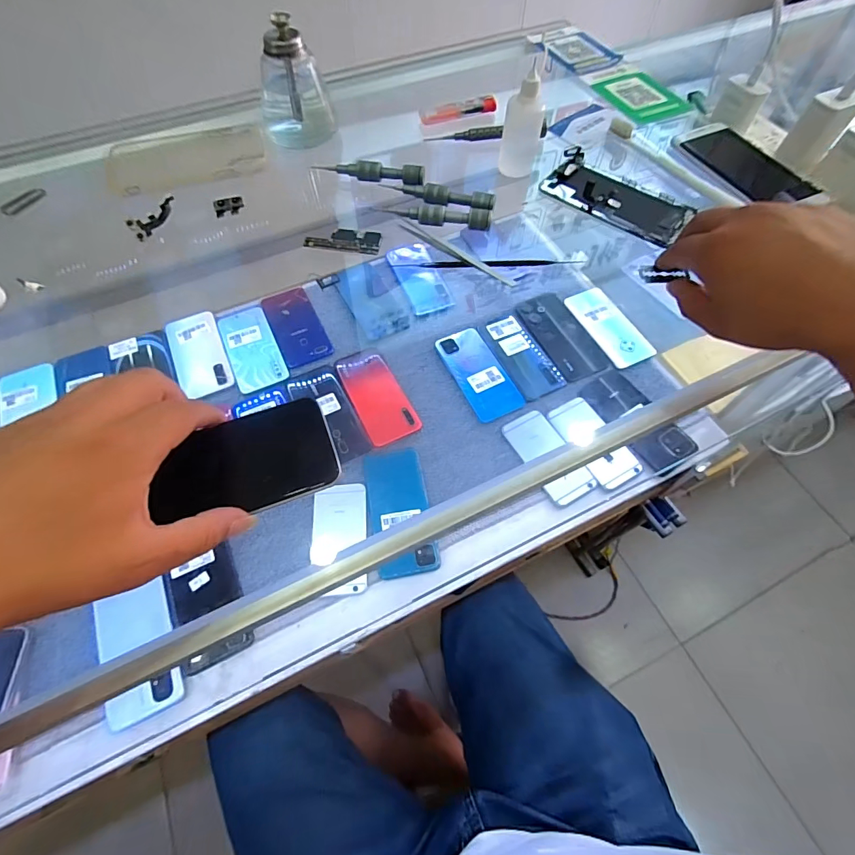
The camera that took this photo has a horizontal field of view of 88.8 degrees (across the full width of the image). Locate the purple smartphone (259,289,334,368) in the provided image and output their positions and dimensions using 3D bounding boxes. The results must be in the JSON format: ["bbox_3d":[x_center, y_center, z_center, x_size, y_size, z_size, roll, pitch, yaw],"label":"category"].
[{"bbox_3d":[-0.209,-0.165,0.696,0.073,0.004,0.156,-23,65,-12],"label":"purple smartphone"}]

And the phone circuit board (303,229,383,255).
[{"bbox_3d":[-0.076,-0.168,0.391,0.068,0.006,0.026,8,63,4],"label":"phone circuit board"}]

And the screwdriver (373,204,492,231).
[{"bbox_3d":[0.007,-0.192,0.393,0.099,0.014,0.011,8,63,3],"label":"screwdriver"}]

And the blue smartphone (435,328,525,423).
[{"bbox_3d":[0.076,-0.083,0.656,0.074,0.009,0.160,-22,65,-12],"label":"blue smartphone"}]

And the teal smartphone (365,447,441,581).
[{"bbox_3d":[-0.035,0.102,0.553,0.073,0.010,0.163,-10,63,-6],"label":"teal smartphone"}]

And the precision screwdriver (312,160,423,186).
[{"bbox_3d":[-0.056,-0.250,0.425,0.107,0.015,0.014,8,63,4],"label":"precision screwdriver"}]

